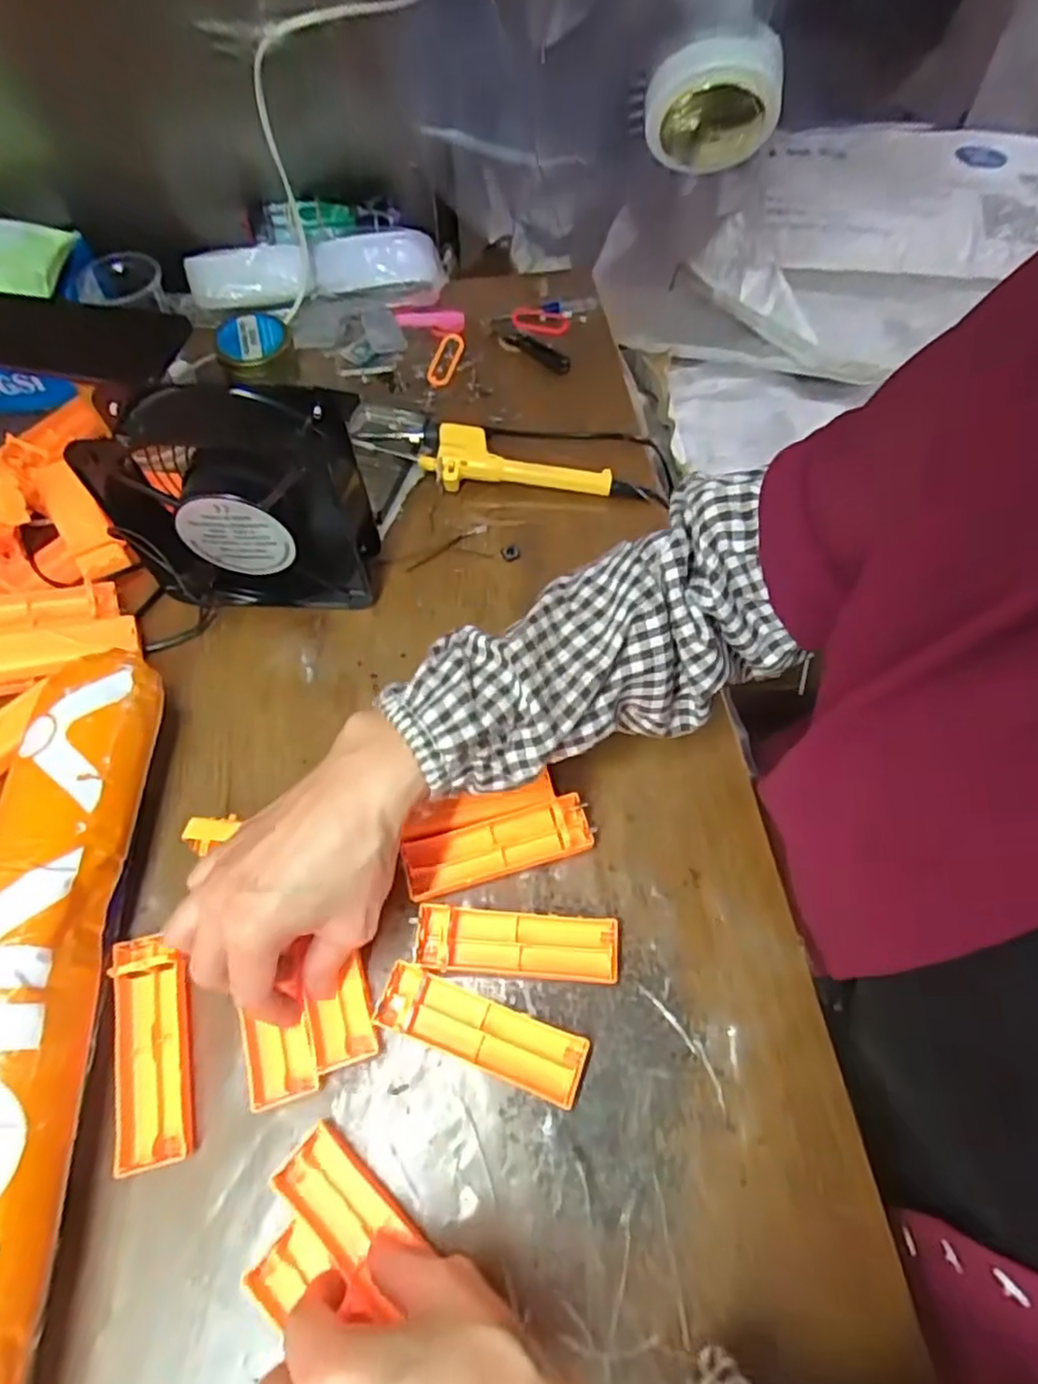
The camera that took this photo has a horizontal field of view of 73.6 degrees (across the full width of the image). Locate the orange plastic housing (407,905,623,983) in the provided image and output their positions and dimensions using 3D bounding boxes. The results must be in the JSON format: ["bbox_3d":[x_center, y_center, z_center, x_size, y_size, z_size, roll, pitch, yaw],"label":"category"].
[{"bbox_3d":[-0.001,0.141,0.387,0.109,0.016,0.034,3,62,2],"label":"orange plastic housing"}]

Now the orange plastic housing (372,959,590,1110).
[{"bbox_3d":[-0.020,0.179,0.366,0.109,0.015,0.034,19,63,11],"label":"orange plastic housing"}]

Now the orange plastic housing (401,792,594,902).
[{"bbox_3d":[-0.013,0.092,0.413,0.108,0.019,0.034,-15,62,-7],"label":"orange plastic housing"}]

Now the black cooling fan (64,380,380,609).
[{"bbox_3d":[-0.177,-0.118,0.454,0.150,0.154,0.058,2,62,2],"label":"black cooling fan"}]

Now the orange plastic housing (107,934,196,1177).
[{"bbox_3d":[-0.193,0.183,0.359,0.038,0.015,0.108,-15,66,-7],"label":"orange plastic housing"}]

